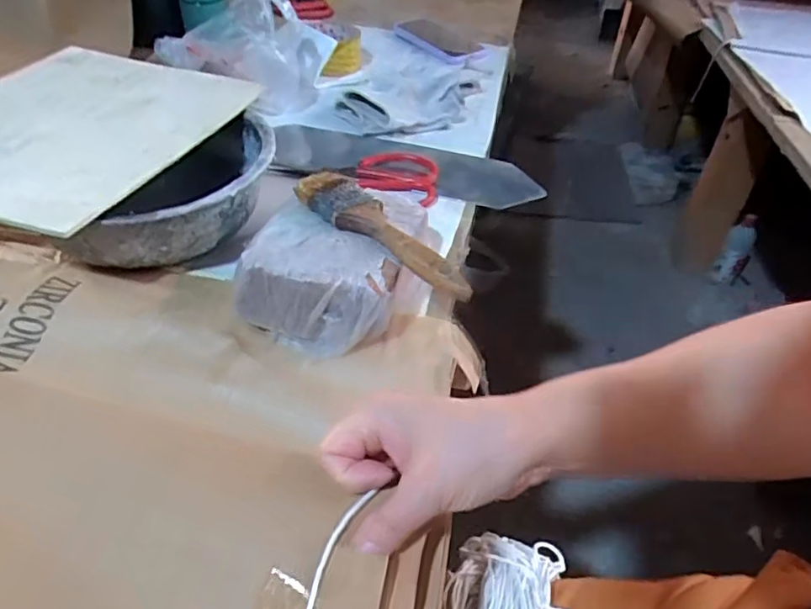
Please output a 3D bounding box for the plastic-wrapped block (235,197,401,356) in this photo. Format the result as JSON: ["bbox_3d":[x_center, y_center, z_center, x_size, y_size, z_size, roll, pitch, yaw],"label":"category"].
[{"bbox_3d":[-0.061,-0.017,0.442,0.116,0.058,0.093,17,45,12],"label":"plastic-wrapped block"}]

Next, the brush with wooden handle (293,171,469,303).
[{"bbox_3d":[-0.015,-0.057,0.441,0.045,0.015,0.175,-32,55,-32],"label":"brush with wooden handle"}]

